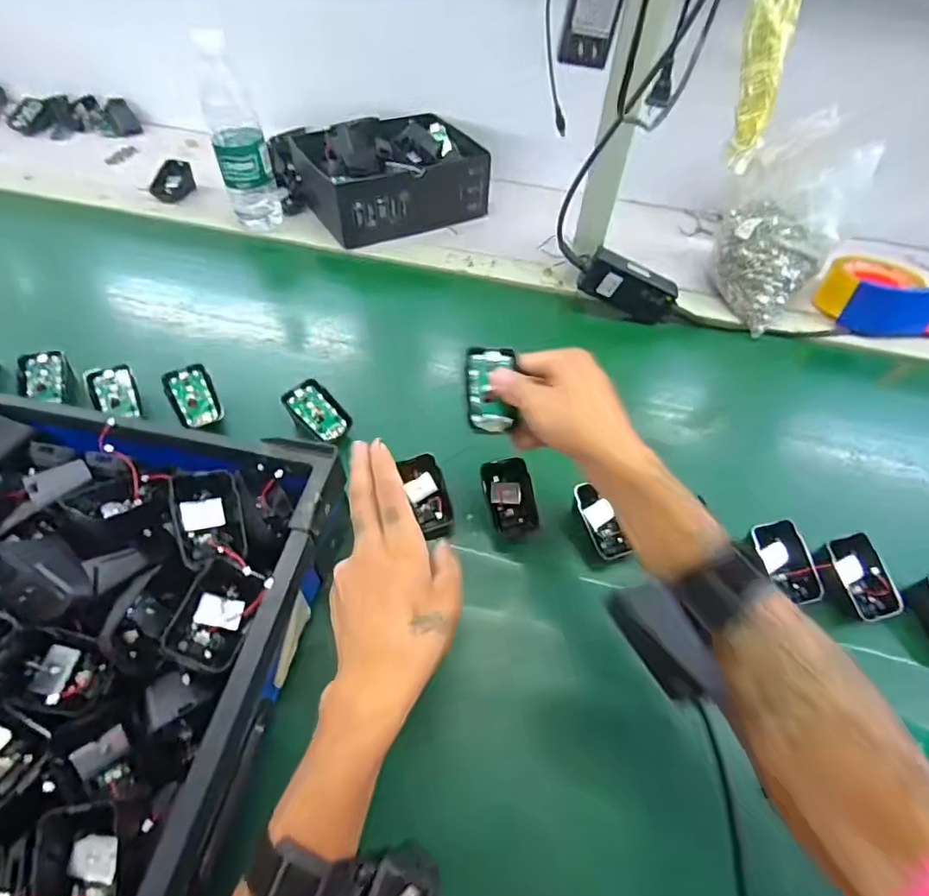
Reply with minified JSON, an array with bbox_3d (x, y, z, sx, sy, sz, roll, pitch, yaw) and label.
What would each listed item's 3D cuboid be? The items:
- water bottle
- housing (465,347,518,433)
[{"bbox_3d":[-0.294,-0.407,0.667,0.066,0.200,0.065,-13,54,-12],"label":"water bottle"},{"bbox_3d":[0.021,-0.046,0.407,0.038,0.010,0.069,-2,79,-4],"label":"housing"}]

